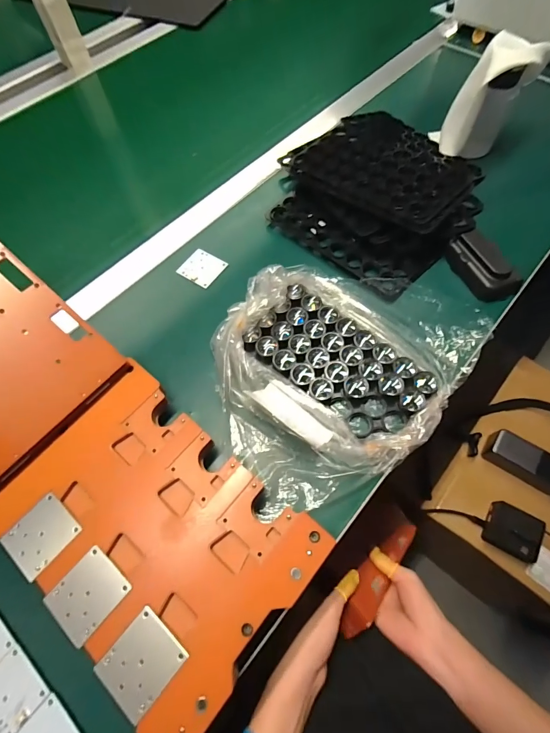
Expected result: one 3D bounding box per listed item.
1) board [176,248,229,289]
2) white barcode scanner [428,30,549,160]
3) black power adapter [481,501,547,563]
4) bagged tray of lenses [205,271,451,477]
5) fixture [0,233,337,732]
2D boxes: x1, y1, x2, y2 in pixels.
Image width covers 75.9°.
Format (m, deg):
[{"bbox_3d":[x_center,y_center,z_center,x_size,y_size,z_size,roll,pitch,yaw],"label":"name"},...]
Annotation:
[{"bbox_3d":[-0.089,-0.120,0.429,0.045,0.006,0.046,30,69,16],"label":"board"},{"bbox_3d":[0.270,-0.346,0.457,0.091,0.114,0.064,-17,65,-6],"label":"white barcode scanner"},{"bbox_3d":[0.412,0.284,0.607,0.080,0.040,0.072,30,69,15],"label":"black power adapter"},{"bbox_3d":[0.047,0.000,0.342,0.220,0.046,0.170,36,71,17],"label":"bagged tray of lenses"},{"bbox_3d":[-0.176,0.050,0.276,0.430,0.064,0.160,43,72,2],"label":"fixture"}]

